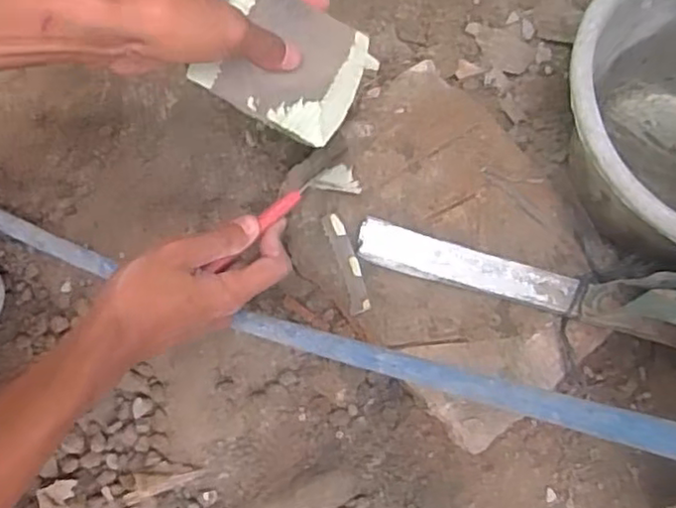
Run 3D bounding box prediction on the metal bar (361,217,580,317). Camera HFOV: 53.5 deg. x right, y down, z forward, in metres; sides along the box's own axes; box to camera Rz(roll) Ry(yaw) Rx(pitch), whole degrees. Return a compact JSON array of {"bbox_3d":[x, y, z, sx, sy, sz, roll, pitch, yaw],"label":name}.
[{"bbox_3d":[0.101,0.011,0.521,0.171,0.017,0.031,15,79,0],"label":"metal bar"}]

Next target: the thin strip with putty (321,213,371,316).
[{"bbox_3d":[0.007,0.007,0.519,0.017,0.011,0.079,-17,80,-6],"label":"thin strip with putty"}]

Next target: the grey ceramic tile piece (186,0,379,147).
[{"bbox_3d":[-0.033,-0.129,0.453,0.108,0.005,0.085,28,90,-29],"label":"grey ceramic tile piece"}]

